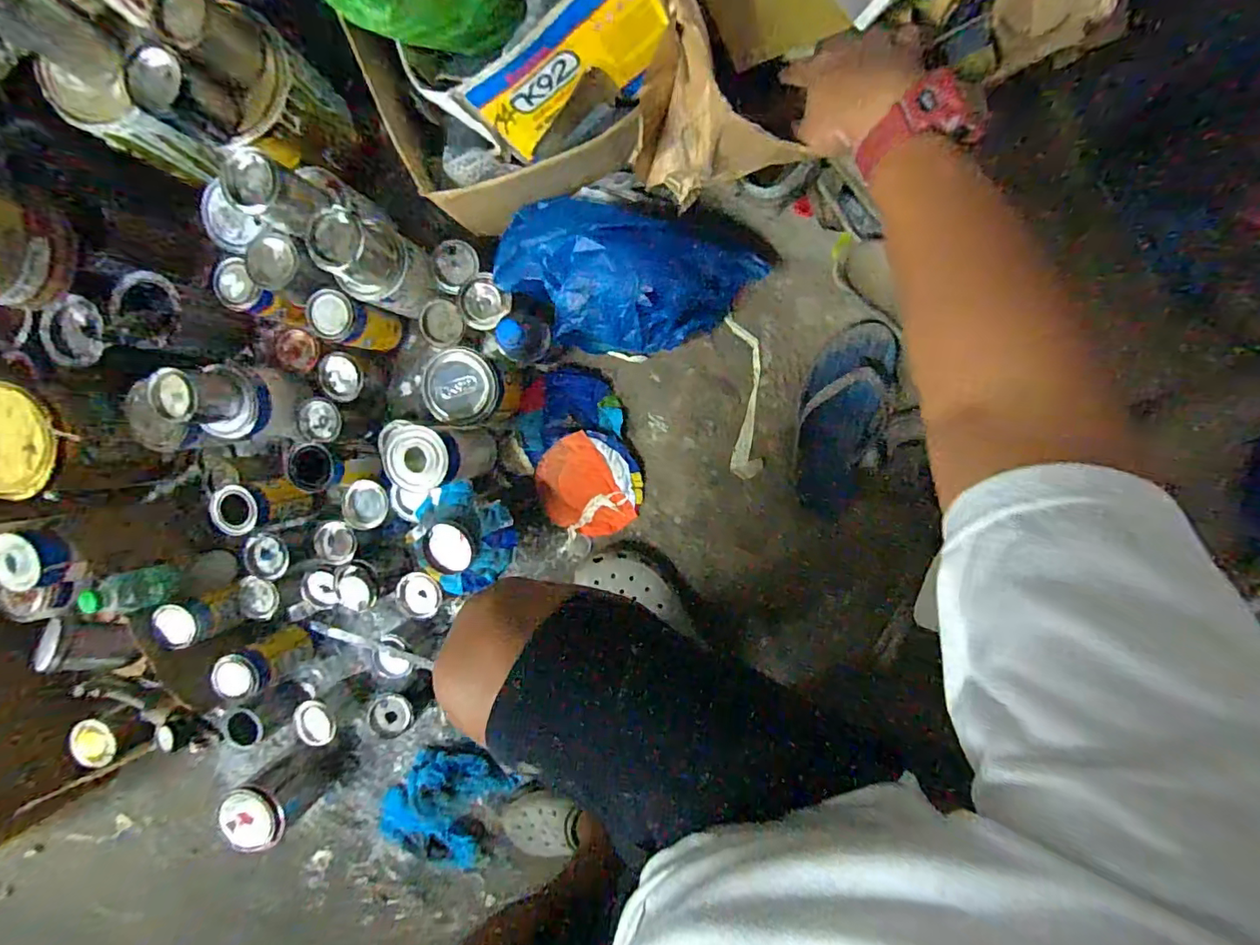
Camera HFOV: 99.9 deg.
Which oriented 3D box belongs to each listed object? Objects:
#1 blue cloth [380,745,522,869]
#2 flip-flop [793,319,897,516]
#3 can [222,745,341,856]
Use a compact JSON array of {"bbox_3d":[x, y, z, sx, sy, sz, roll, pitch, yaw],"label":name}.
[{"bbox_3d":[-0.320,0.568,0.891,0.186,0.037,0.228,29,97,4],"label":"blue cloth"},{"bbox_3d":[0.307,-0.075,0.775,0.107,0.050,0.278,8,95,7],"label":"flip-flop"},{"bbox_3d":[-0.567,0.525,0.873,0.123,0.136,0.103,-35,89,8],"label":"can"}]

